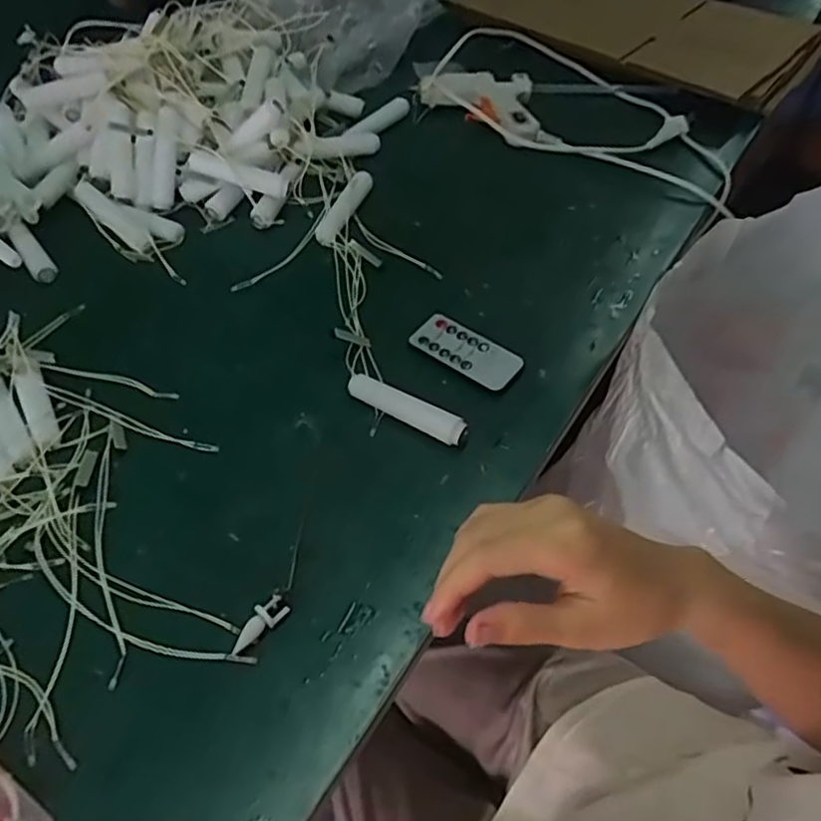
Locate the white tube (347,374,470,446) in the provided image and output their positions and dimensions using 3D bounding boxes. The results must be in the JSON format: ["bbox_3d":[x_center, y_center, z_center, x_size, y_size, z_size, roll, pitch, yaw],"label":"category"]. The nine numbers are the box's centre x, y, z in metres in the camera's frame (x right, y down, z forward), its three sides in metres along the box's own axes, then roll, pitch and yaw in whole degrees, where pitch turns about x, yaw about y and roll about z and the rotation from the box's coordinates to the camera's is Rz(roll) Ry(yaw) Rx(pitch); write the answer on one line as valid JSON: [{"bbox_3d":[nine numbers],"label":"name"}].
[{"bbox_3d":[-0.002,-0.002,0.450,0.091,0.013,0.017,26,58,20],"label":"white tube"}]

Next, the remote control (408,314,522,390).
[{"bbox_3d":[0.042,-0.045,0.486,0.083,0.008,0.037,32,61,23],"label":"remote control"}]

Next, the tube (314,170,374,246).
[{"bbox_3d":[-0.058,-0.186,0.585,0.021,0.016,0.092,15,55,13],"label":"tube"}]

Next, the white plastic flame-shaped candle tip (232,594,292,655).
[{"bbox_3d":[-0.086,0.121,0.369,0.013,0.010,0.037,39,76,25],"label":"white plastic flame-shaped candle tip"}]

